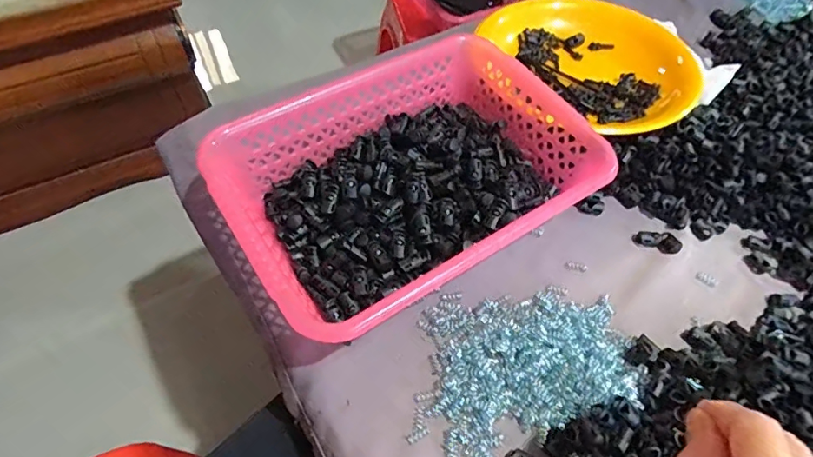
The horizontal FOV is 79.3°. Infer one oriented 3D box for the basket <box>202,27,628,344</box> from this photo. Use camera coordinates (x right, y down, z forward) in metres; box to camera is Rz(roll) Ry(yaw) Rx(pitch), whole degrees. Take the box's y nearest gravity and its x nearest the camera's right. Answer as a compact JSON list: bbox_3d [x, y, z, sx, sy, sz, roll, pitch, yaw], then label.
[{"bbox_3d":[0.003,-0.039,0.444,0.310,0.089,0.214,-28,63,-20],"label":"basket"}]

